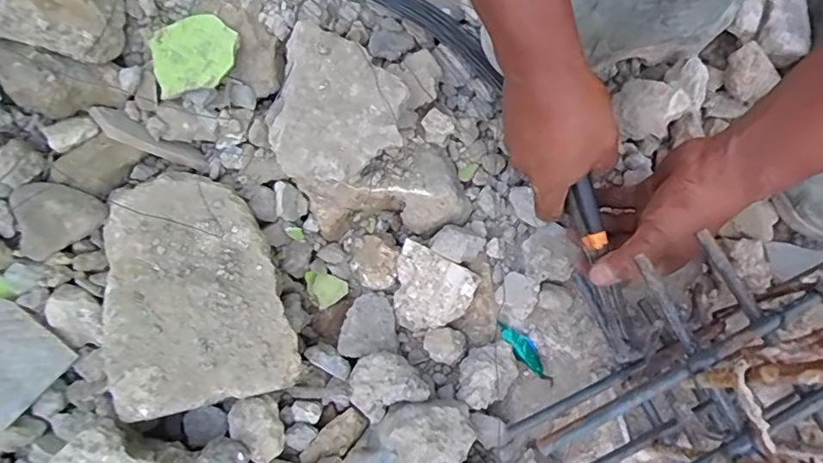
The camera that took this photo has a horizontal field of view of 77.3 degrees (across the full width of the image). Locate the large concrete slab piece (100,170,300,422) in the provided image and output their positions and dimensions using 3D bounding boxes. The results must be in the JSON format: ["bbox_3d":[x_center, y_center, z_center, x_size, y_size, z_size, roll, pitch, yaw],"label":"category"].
[{"bbox_3d":[-0.186,0.042,0.426,0.135,0.044,0.207,-21,69,-6],"label":"large concrete slab piece"}]

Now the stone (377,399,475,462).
[{"bbox_3d":[0.012,0.168,0.430,0.078,0.035,0.050,-5,68,0],"label":"stone"}]

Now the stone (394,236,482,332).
[{"bbox_3d":[0.017,0.058,0.494,0.077,0.032,0.071,23,71,11],"label":"stone"}]

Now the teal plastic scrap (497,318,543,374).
[{"bbox_3d":[0.103,0.107,0.485,0.057,0.010,0.022,39,75,15],"label":"teal plastic scrap"}]

